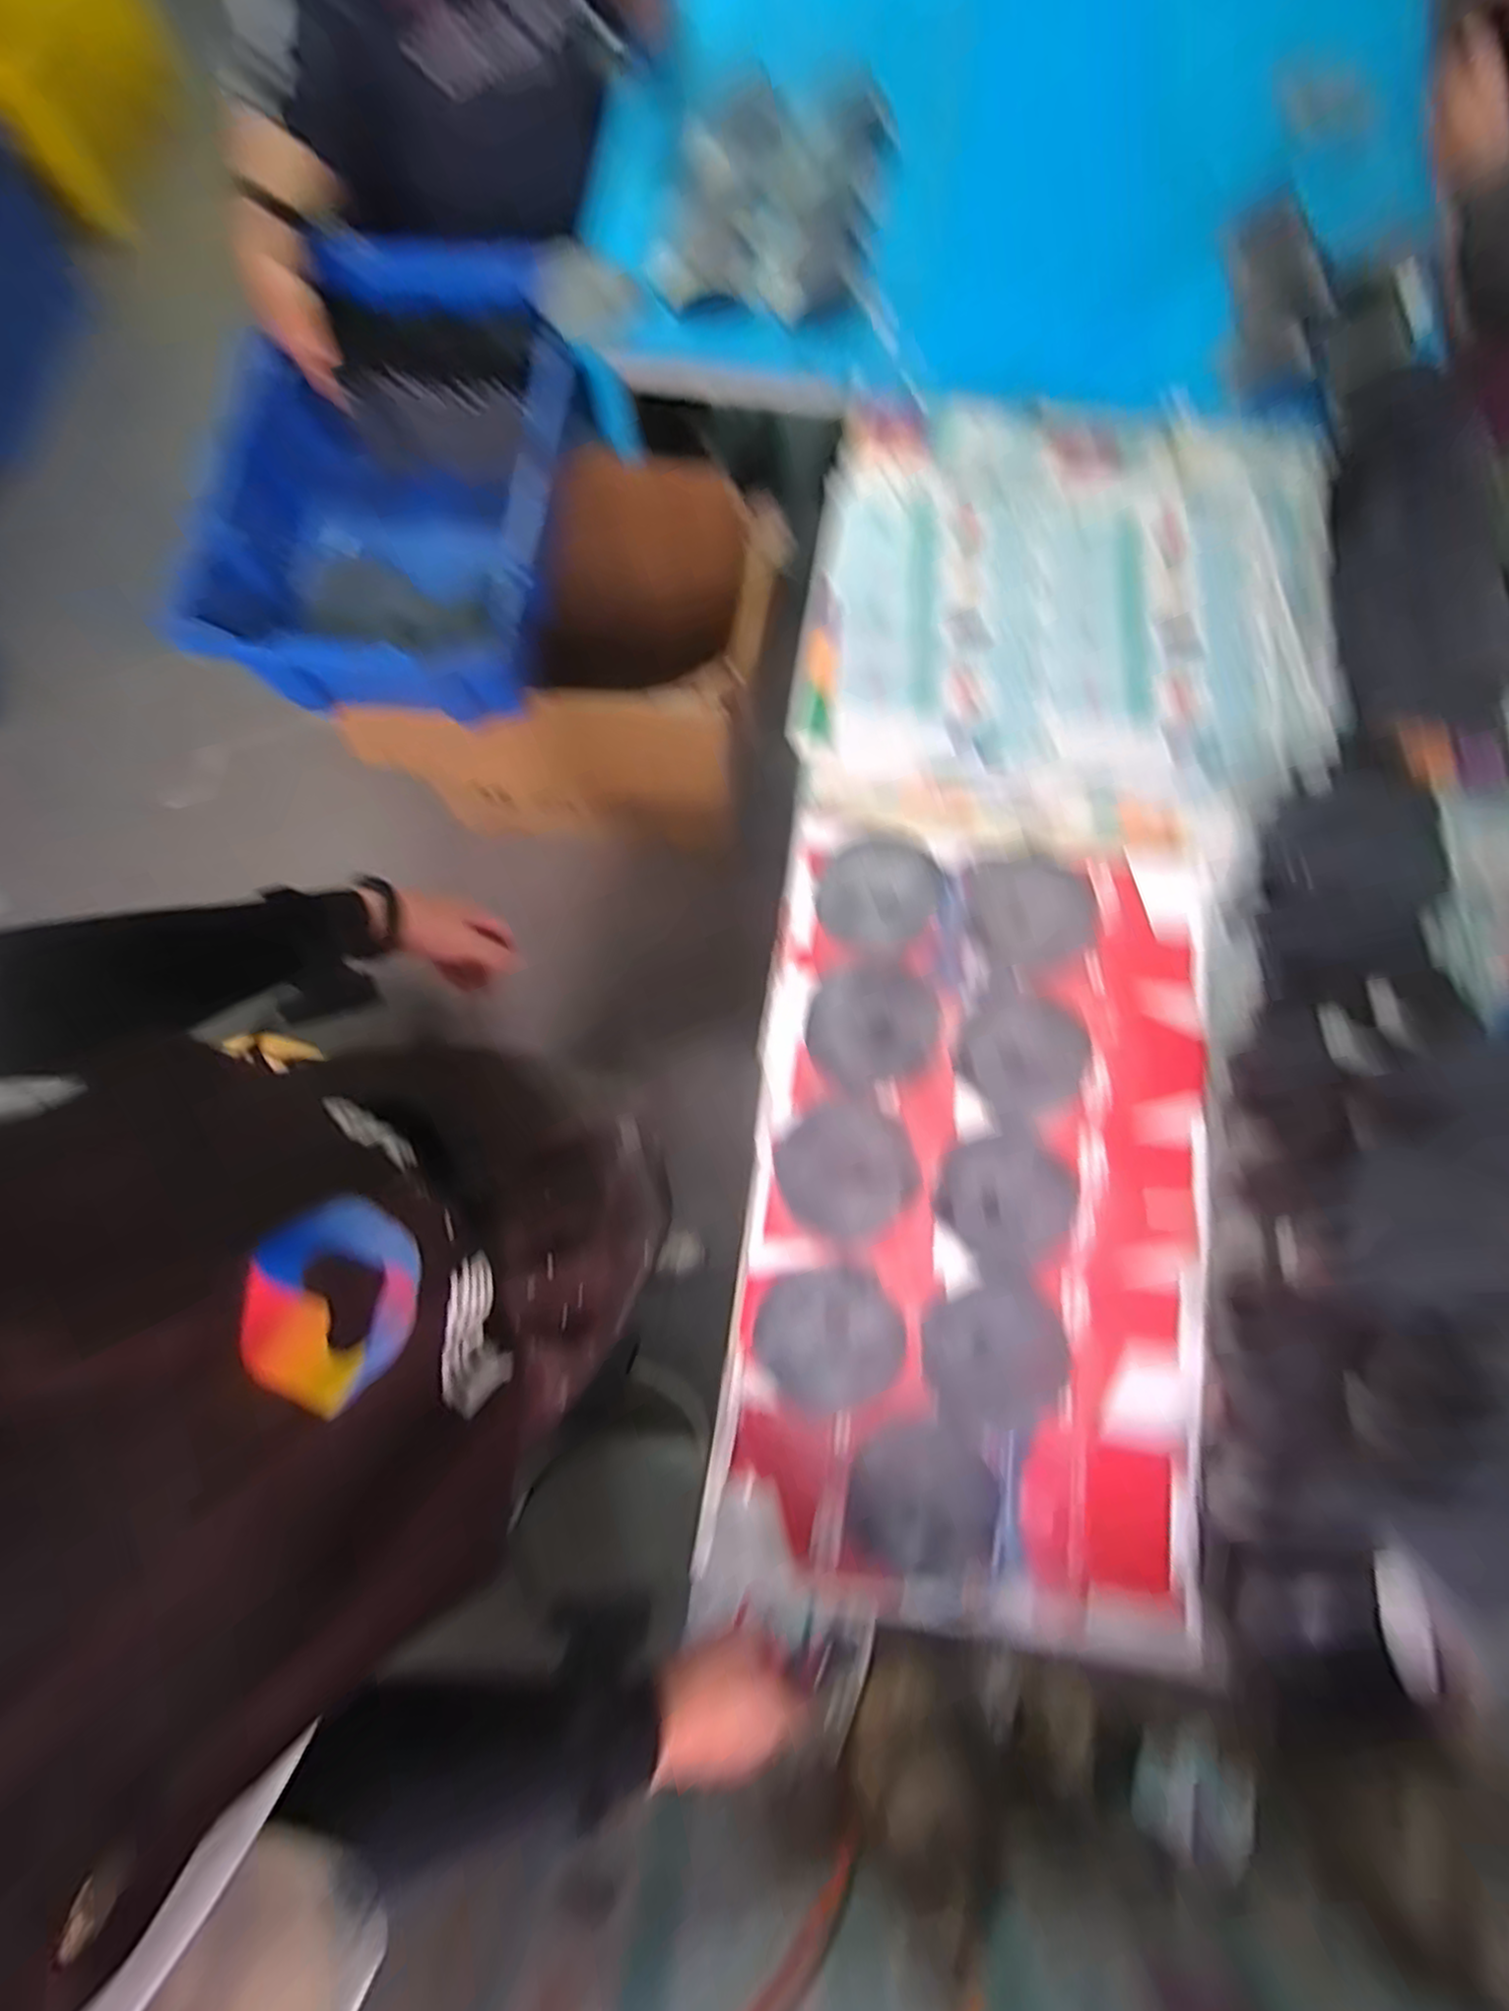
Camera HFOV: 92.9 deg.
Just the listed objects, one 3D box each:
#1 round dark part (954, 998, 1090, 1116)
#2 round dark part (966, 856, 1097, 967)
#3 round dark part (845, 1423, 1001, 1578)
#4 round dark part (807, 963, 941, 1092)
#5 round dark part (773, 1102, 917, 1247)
[{"bbox_3d":[0.293,0.051,0.774,0.130,0.026,0.117,-41,82,-7],"label":"round dark part"},{"bbox_3d":[0.321,-0.111,0.824,0.142,0.016,0.121,-10,80,-2],"label":"round dark part"},{"bbox_3d":[0.162,0.472,0.688,0.136,0.027,0.117,-1,80,0],"label":"round dark part"},{"bbox_3d":[0.129,0.021,0.782,0.142,0.015,0.126,-27,81,-5],"label":"round dark part"},{"bbox_3d":[0.098,0.175,0.754,0.137,0.016,0.135,0,80,0],"label":"round dark part"}]

